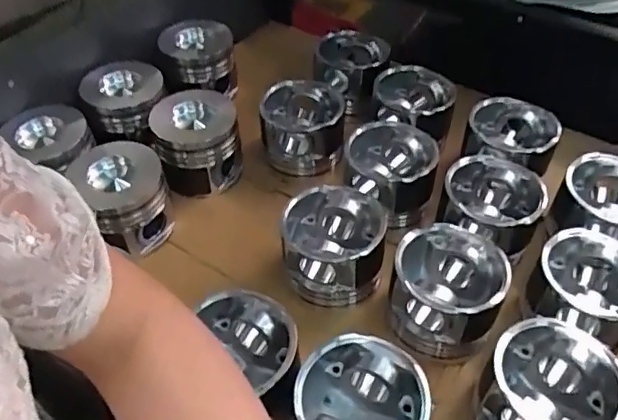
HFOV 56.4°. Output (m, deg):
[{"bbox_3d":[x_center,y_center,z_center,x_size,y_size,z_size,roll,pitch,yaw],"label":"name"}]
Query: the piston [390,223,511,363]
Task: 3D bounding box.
[{"bbox_3d":[0.145,0.085,0.604,0.109,0.082,0.113,0,47,0],"label":"piston"}]

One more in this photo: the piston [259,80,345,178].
[{"bbox_3d":[-0.010,-0.113,0.822,0.110,0.096,0.110,8,48,7],"label":"piston"}]

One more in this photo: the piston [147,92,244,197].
[{"bbox_3d":[-0.154,-0.092,0.797,0.115,0.086,0.129,-13,48,-12],"label":"piston"}]

